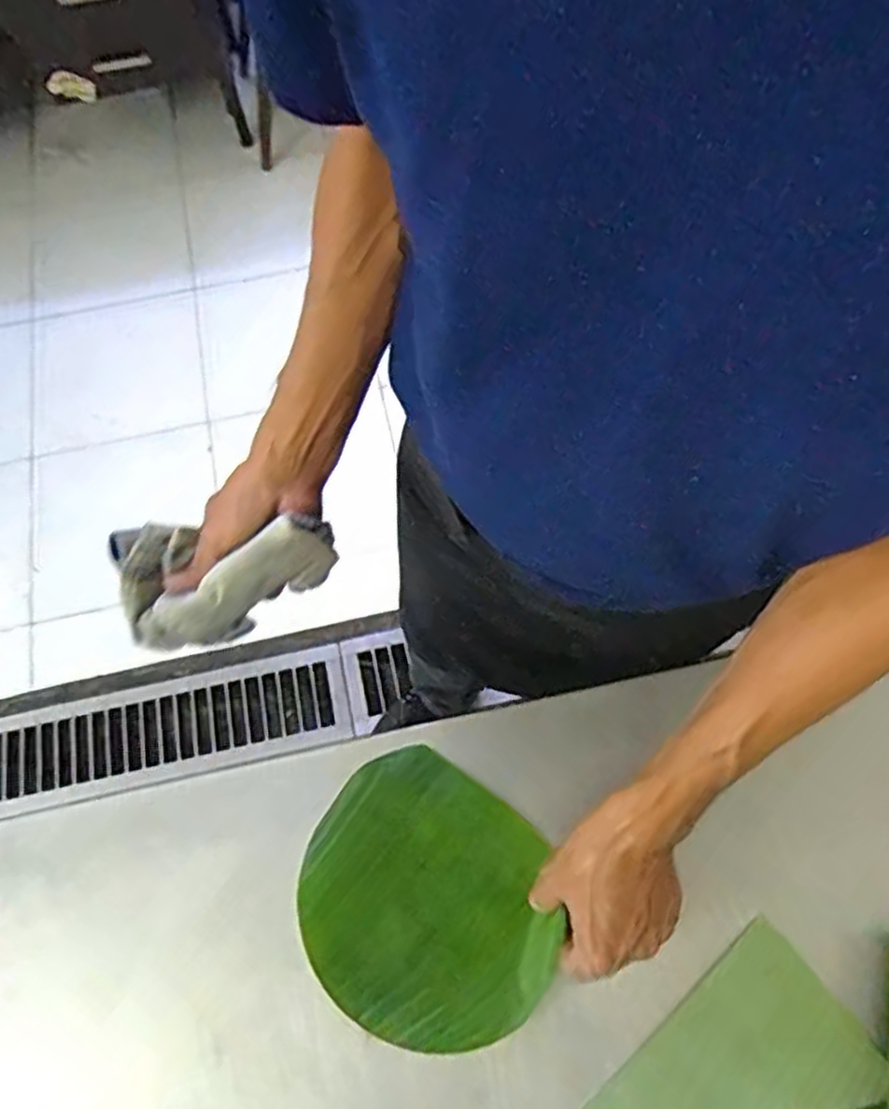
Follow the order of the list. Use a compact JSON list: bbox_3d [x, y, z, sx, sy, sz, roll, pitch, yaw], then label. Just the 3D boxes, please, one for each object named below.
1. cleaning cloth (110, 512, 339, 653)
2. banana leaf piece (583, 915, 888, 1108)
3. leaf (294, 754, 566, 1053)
[{"bbox_3d":[-0.164,0.017,0.537,0.160,0.080,0.082,-2,67,2],"label":"cleaning cloth"},{"bbox_3d":[0.191,0.347,0.474,0.175,0.014,0.119,-39,71,-13],"label":"banana leaf piece"},{"bbox_3d":[-0.012,0.243,0.524,0.184,0.010,0.167,33,72,15],"label":"leaf"}]

